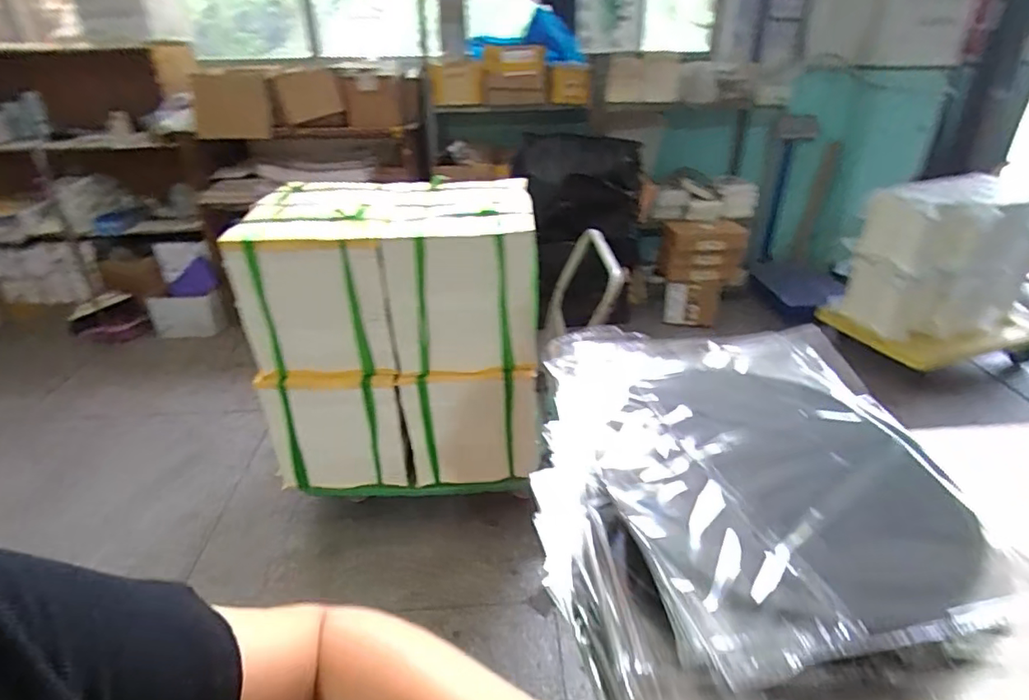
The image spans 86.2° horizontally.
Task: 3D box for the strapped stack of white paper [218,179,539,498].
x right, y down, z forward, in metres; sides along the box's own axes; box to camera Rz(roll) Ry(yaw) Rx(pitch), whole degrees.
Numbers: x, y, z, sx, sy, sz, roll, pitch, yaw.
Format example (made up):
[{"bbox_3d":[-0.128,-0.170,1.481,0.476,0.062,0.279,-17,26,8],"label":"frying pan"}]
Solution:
[{"bbox_3d":[-0.337,-0.031,1.690,0.784,0.820,0.452,-1,30,0],"label":"strapped stack of white paper"}]

